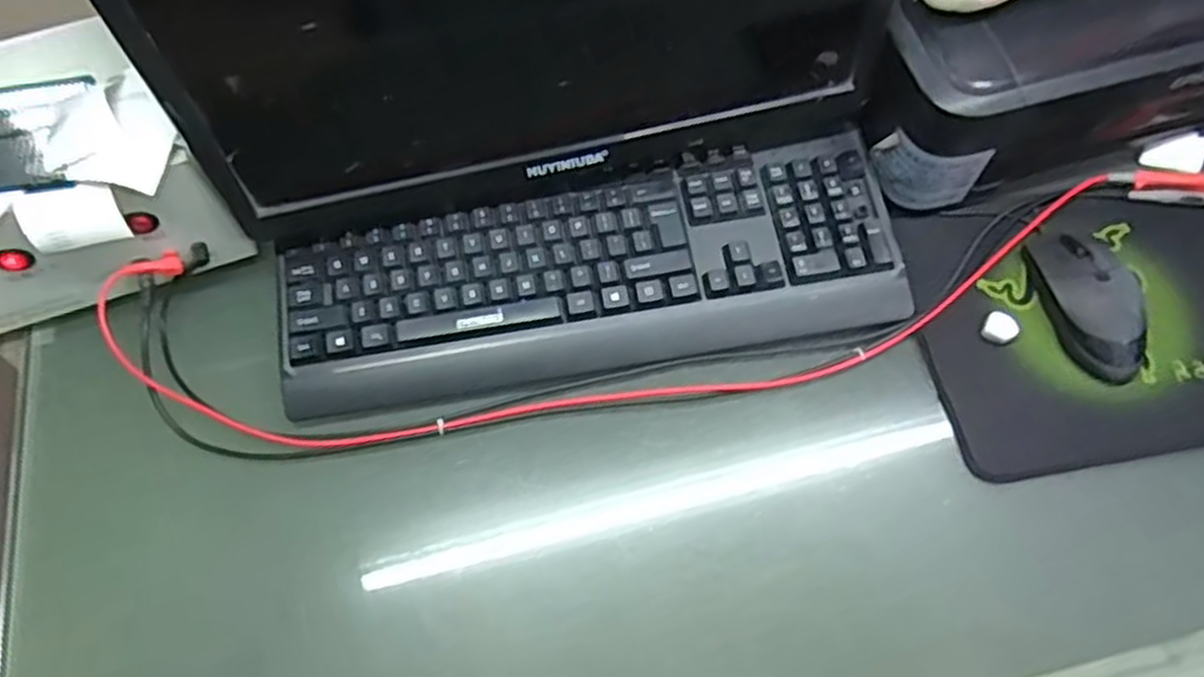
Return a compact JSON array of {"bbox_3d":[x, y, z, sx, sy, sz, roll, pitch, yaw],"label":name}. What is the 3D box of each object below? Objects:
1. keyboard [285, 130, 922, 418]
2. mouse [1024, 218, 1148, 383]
[{"bbox_3d":[-0.006,-0.044,0.563,0.427,0.035,0.139,-10,66,-3],"label":"keyboard"},{"bbox_3d":[0.340,-0.030,0.550,0.060,0.035,0.121,-7,66,-2],"label":"mouse"}]

